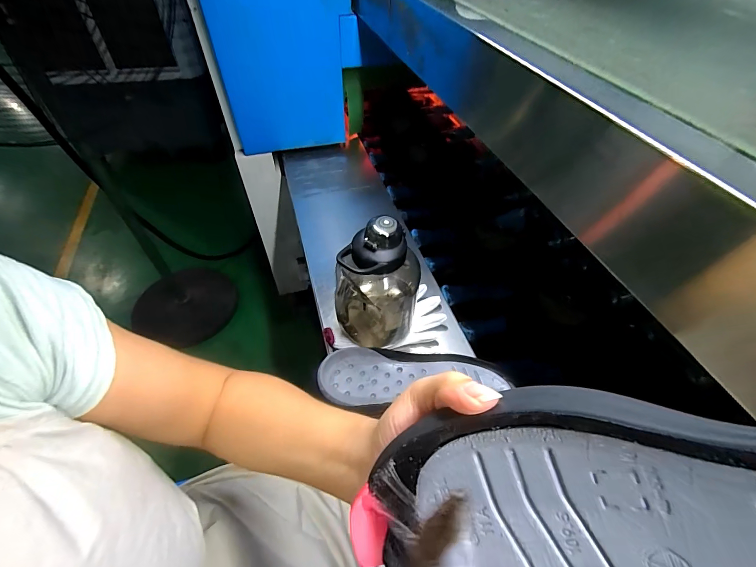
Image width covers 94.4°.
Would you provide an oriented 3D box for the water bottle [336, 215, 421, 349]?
[{"bbox_3d":[-0.001,0.003,0.542,0.121,0.218,0.111,7,50,5],"label":"water bottle"}]

